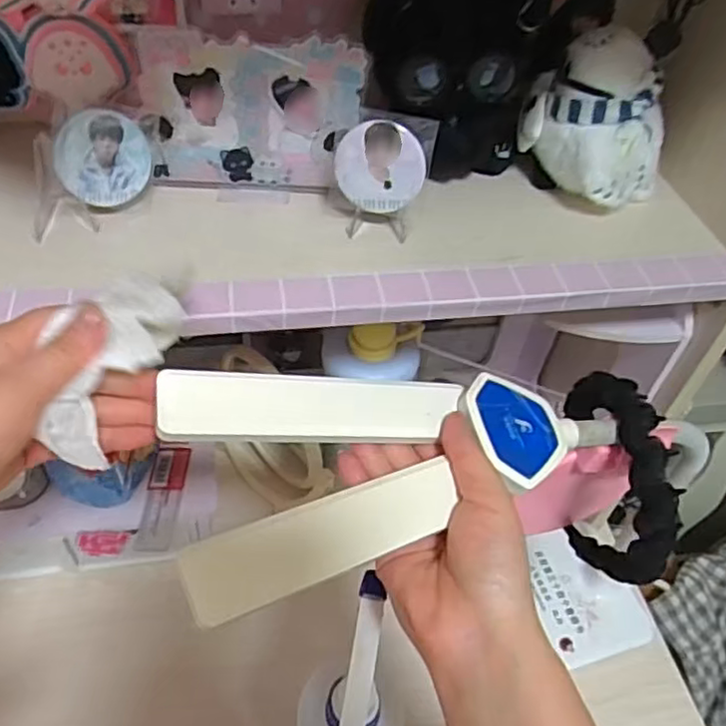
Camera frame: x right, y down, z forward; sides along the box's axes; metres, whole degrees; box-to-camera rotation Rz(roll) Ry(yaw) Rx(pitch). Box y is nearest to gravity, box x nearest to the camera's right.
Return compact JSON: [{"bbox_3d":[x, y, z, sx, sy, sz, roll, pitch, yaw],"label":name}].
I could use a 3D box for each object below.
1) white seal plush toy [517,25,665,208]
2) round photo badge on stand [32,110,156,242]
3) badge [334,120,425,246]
[{"bbox_3d":[0.163,-0.171,0.460,0.062,0.090,0.091,-28,57,-28],"label":"white seal plush toy"},{"bbox_3d":[-0.167,-0.119,0.411,0.074,0.062,0.032,-15,51,-20],"label":"round photo badge on stand"},{"bbox_3d":[0.010,-0.115,0.427,0.053,0.071,0.021,4,47,-4],"label":"badge"}]

